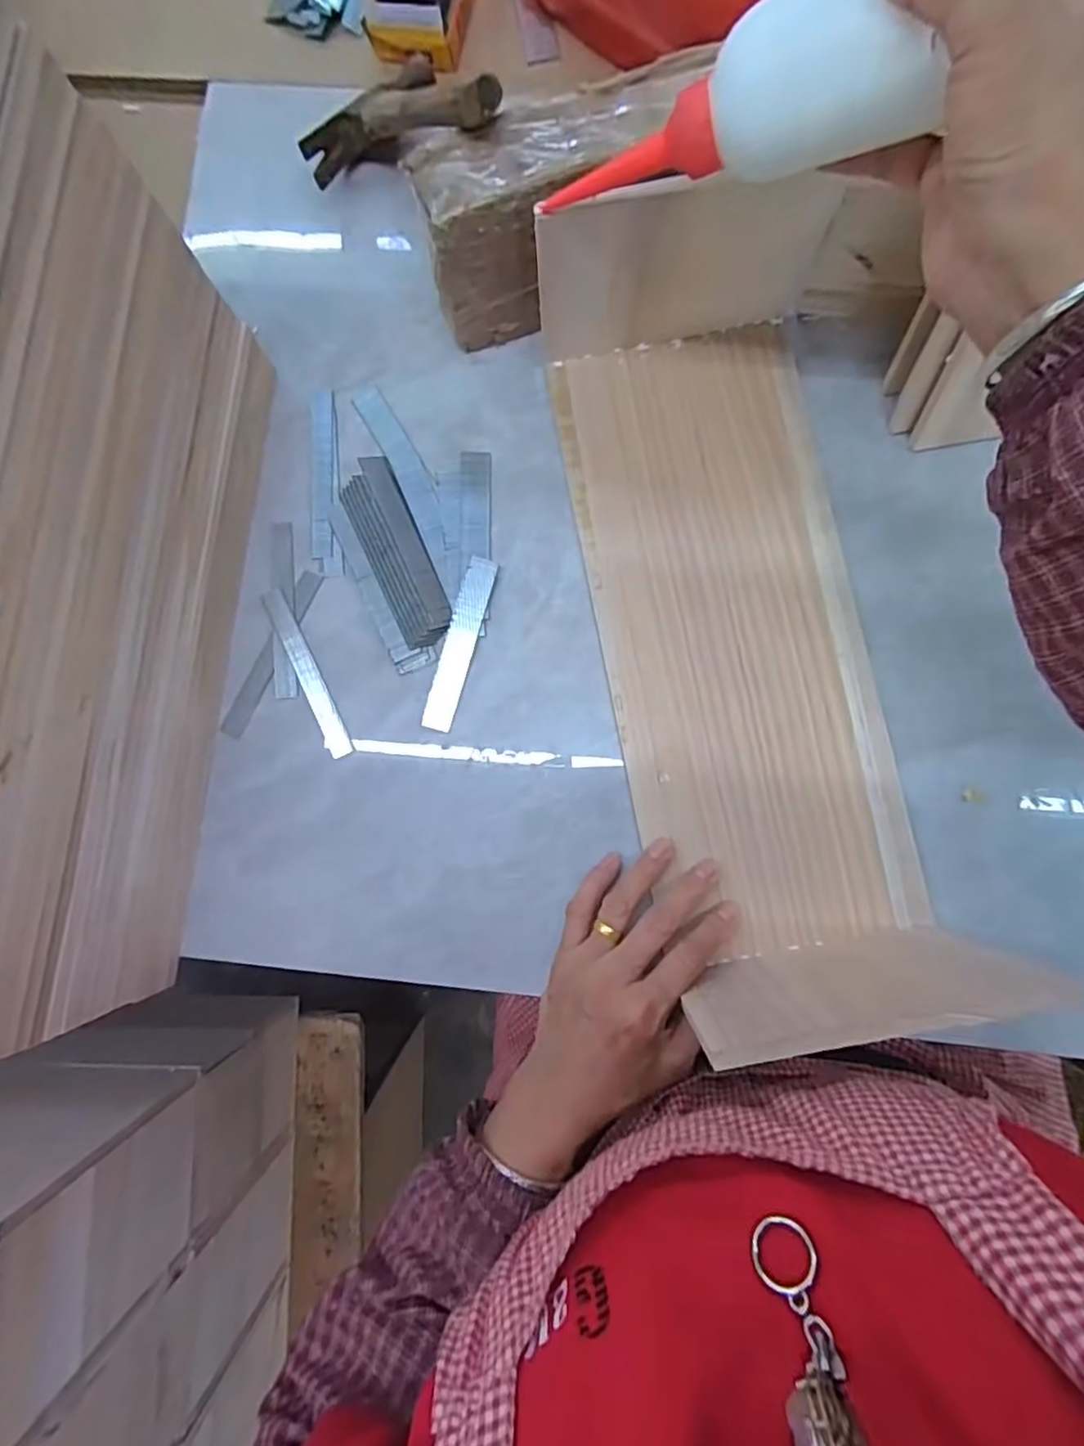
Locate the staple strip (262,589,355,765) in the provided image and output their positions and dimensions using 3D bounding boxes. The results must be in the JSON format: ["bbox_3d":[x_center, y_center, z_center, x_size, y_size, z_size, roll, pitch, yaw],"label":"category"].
[{"bbox_3d":[-0.150,-0.032,0.391,0.016,0.004,0.116,-25,84,0],"label":"staple strip"}]

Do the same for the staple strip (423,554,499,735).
[{"bbox_3d":[-0.052,-0.050,0.386,0.019,0.004,0.111,16,86,4],"label":"staple strip"}]

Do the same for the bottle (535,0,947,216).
[{"bbox_3d":[0.081,-0.240,0.239,0.174,0.038,0.046,4,84,39],"label":"bottle"}]

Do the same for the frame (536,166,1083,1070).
[{"bbox_3d":[0.118,-0.063,0.323,0.165,0.116,0.393,-12,85,2],"label":"frame"}]

